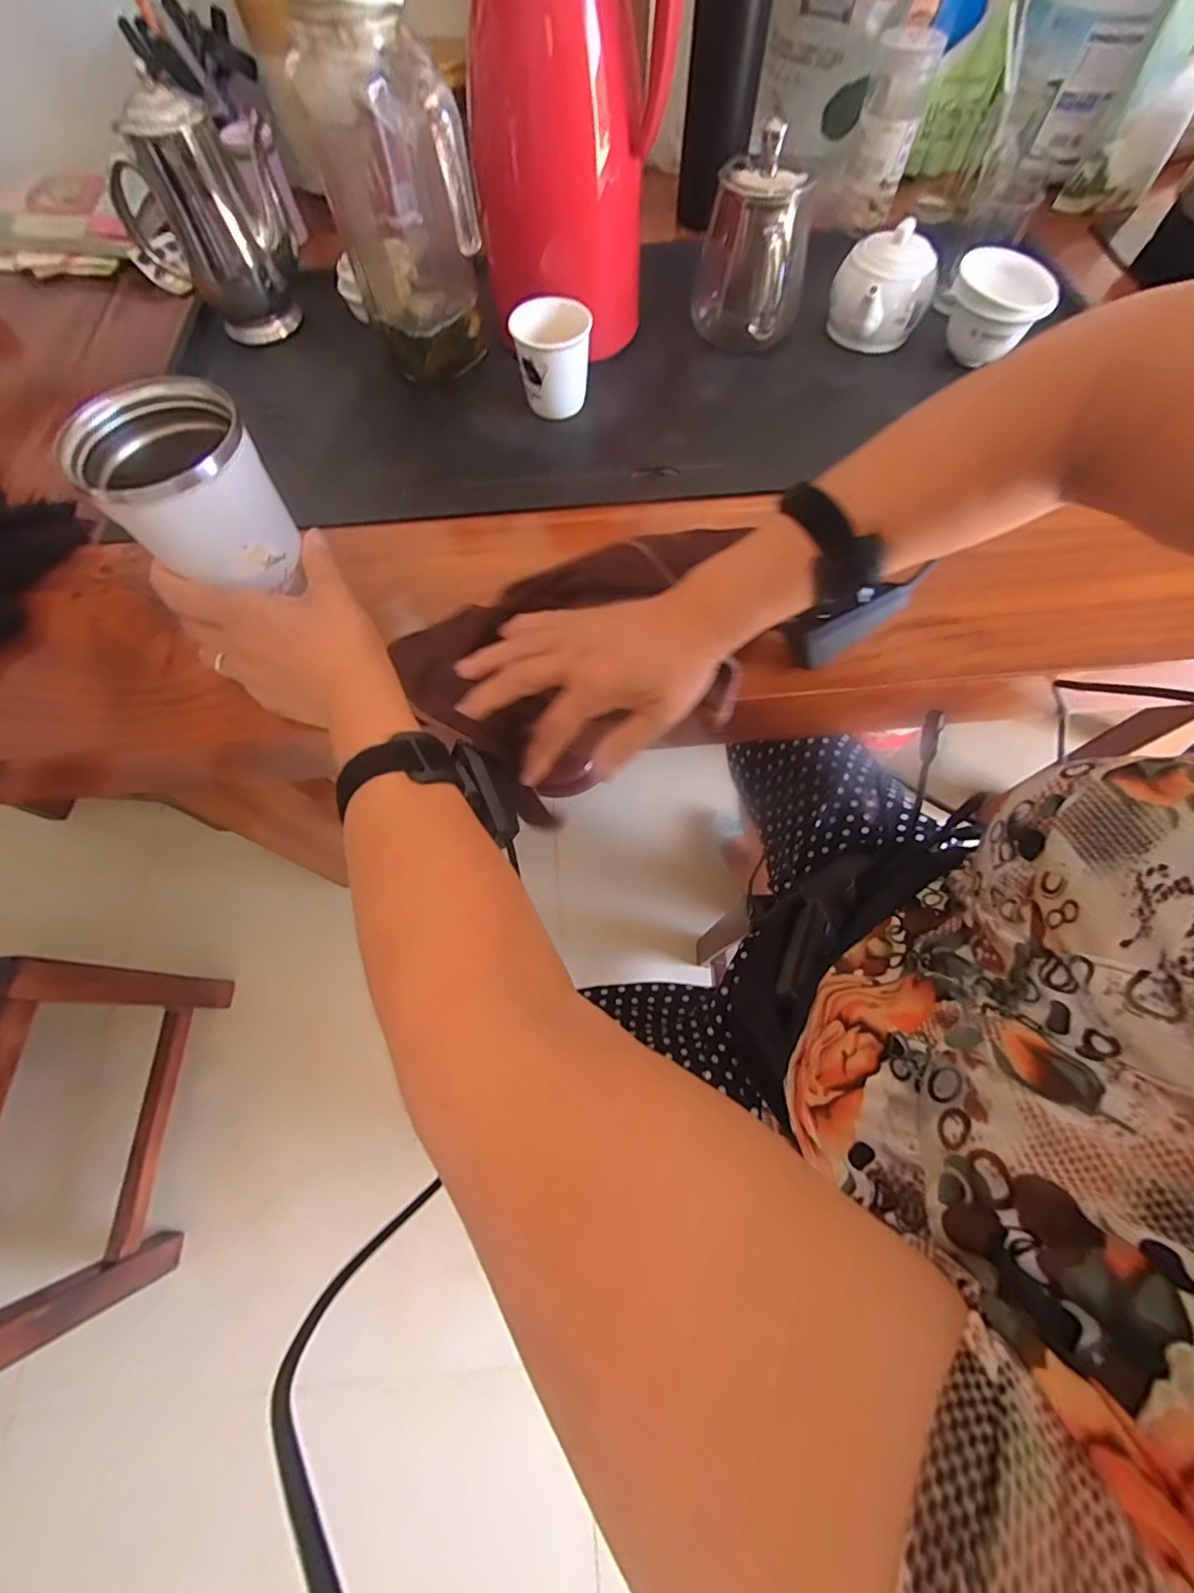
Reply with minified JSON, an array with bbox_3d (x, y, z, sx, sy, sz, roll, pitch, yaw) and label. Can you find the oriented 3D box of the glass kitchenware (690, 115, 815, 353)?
[{"bbox_3d":[0.127,-0.440,0.432,0.088,0.106,0.101,9,67,5],"label":"glass kitchenware"}]

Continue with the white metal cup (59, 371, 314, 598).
[{"bbox_3d":[-0.220,-0.164,0.295,0.071,0.075,0.080,35,71,14],"label":"white metal cup"}]

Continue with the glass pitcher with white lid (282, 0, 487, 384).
[{"bbox_3d":[-0.146,-0.440,0.391,0.095,0.198,0.111,-15,67,-6],"label":"glass pitcher with white lid"}]

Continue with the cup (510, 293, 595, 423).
[{"bbox_3d":[-0.035,-0.355,0.434,0.059,0.062,0.054,0,67,1],"label":"cup"}]

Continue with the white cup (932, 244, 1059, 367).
[{"bbox_3d":[0.313,-0.387,0.431,0.077,0.051,0.077,0,67,1],"label":"white cup"}]

